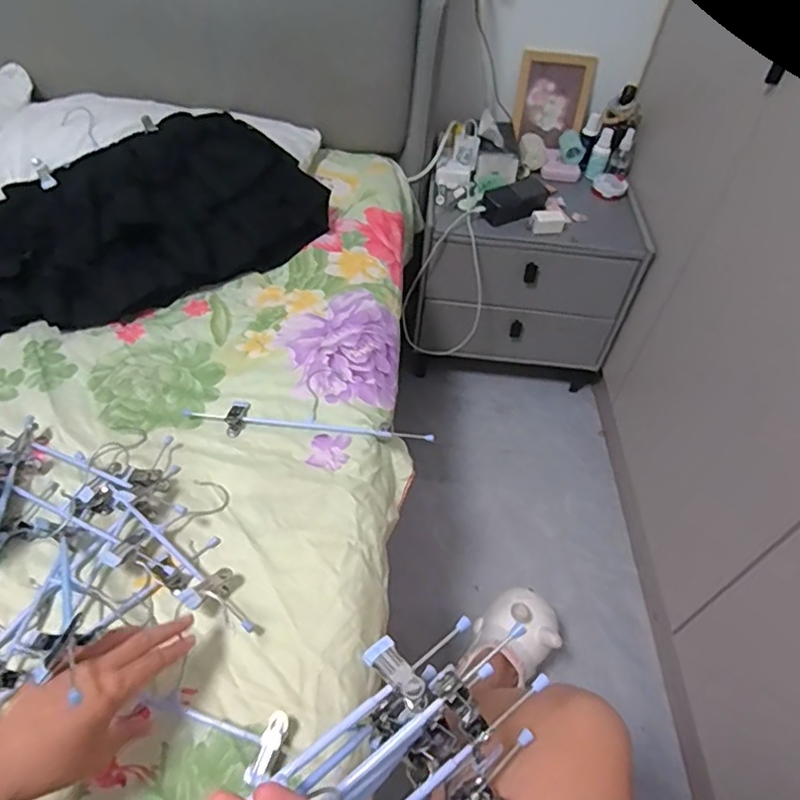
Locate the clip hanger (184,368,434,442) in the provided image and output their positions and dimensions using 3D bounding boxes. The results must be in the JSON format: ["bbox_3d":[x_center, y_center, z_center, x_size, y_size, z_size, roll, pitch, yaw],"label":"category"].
[{"bbox_3d":[-0.111,0.001,0.740,0.299,0.020,0.104,4,49,-3],"label":"clip hanger"}]

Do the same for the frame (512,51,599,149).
[{"bbox_3d":[0.318,-0.626,1.228,0.146,0.170,0.015,10,37,6],"label":"frame"}]

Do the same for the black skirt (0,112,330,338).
[{"bbox_3d":[-0.400,-0.287,0.873,0.540,0.164,0.284,-21,54,-23],"label":"black skirt"}]

